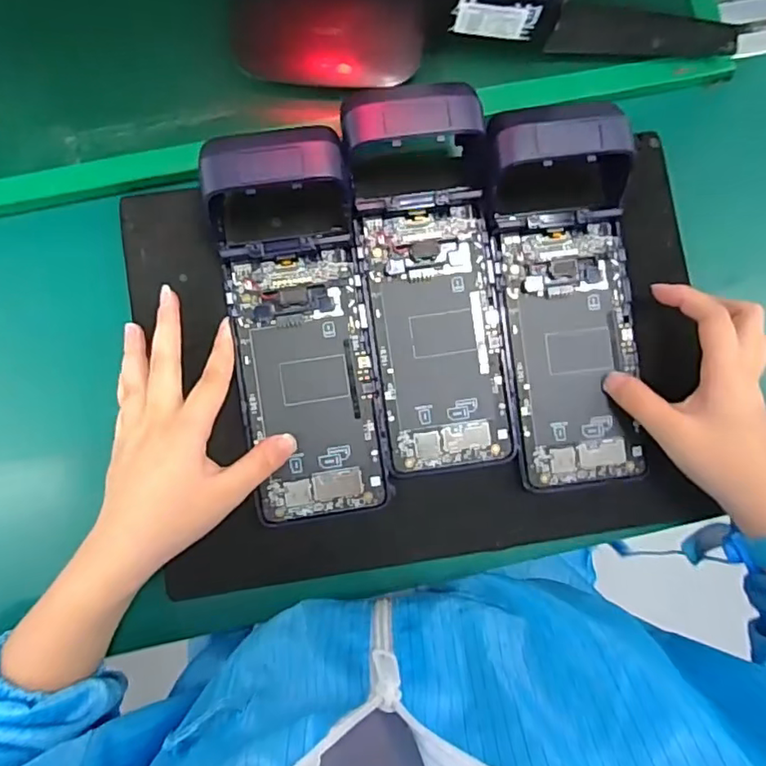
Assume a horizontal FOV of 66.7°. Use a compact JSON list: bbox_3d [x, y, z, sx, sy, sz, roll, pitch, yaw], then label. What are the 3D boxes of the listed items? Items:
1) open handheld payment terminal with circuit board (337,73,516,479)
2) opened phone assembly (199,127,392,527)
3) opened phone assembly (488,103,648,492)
[{"bbox_3d":[0.030,-0.059,0.336,0.080,0.042,0.221,-6,85,-3],"label":"open handheld payment terminal with circuit board"},{"bbox_3d":[-0.049,-0.031,0.349,0.081,0.051,0.222,-10,92,-2],"label":"opened phone assembly"},{"bbox_3d":[0.111,-0.049,0.350,0.081,0.040,0.221,-6,96,-1],"label":"opened phone assembly"}]

